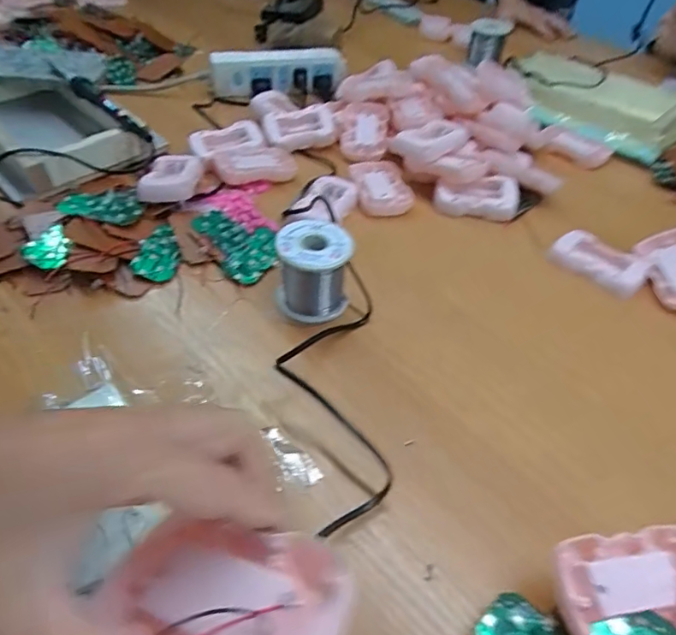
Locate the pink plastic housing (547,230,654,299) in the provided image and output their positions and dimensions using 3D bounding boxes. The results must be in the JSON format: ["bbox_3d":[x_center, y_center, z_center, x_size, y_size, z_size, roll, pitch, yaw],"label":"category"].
[{"bbox_3d":[0.258,-0.055,0.514,0.087,0.019,0.054,33,53,26],"label":"pink plastic housing"}]

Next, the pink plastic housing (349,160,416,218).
[{"bbox_3d":[0.051,-0.147,0.587,0.062,0.016,0.088,-5,46,-8],"label":"pink plastic housing"}]

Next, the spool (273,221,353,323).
[{"bbox_3d":[-0.021,-0.040,0.444,0.060,0.062,0.063,-1,46,-4],"label":"spool"}]

